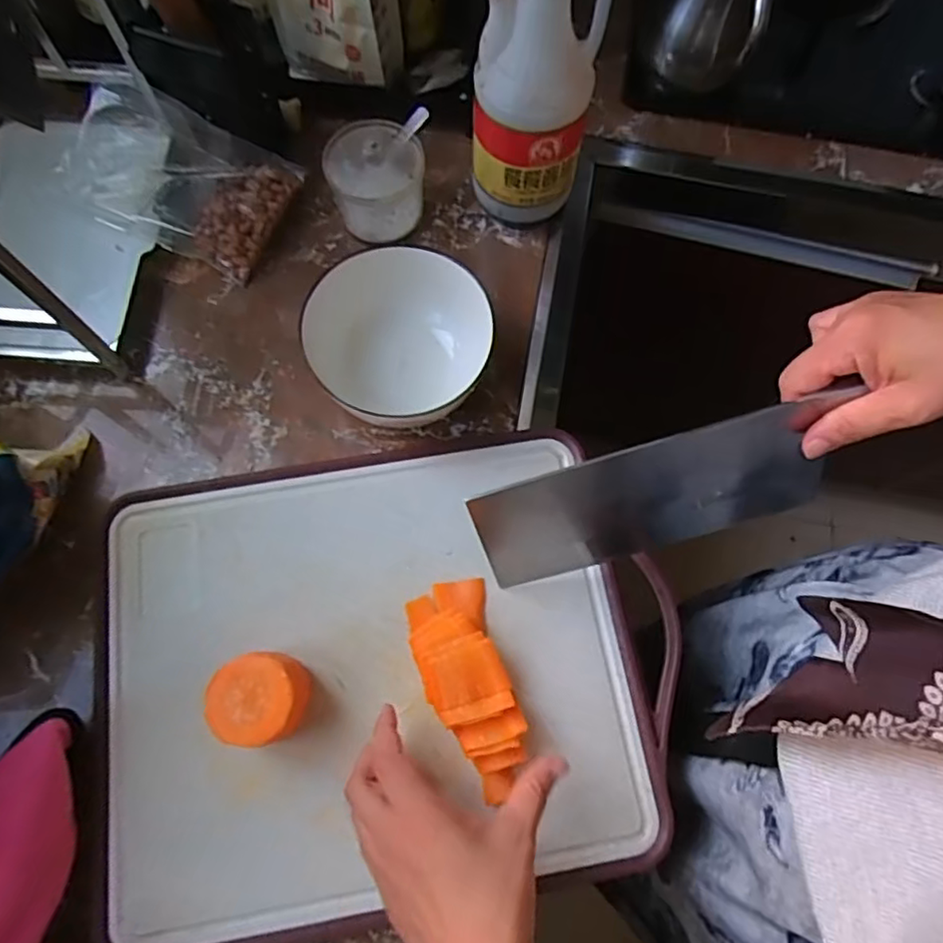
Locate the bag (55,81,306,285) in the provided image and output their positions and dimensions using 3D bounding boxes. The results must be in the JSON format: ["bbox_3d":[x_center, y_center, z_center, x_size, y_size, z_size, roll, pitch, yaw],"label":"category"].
[{"bbox_3d":[-0.254,-0.247,0.525,0.186,0.063,0.110,18,72,4],"label":"bag"}]

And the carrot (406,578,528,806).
[{"bbox_3d":[-0.003,0.141,0.407,0.055,0.031,0.135,-15,73,-6],"label":"carrot"}]

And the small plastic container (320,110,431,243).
[{"bbox_3d":[-0.079,-0.247,0.525,0.078,0.076,0.076,2,72,-1],"label":"small plastic container"}]

